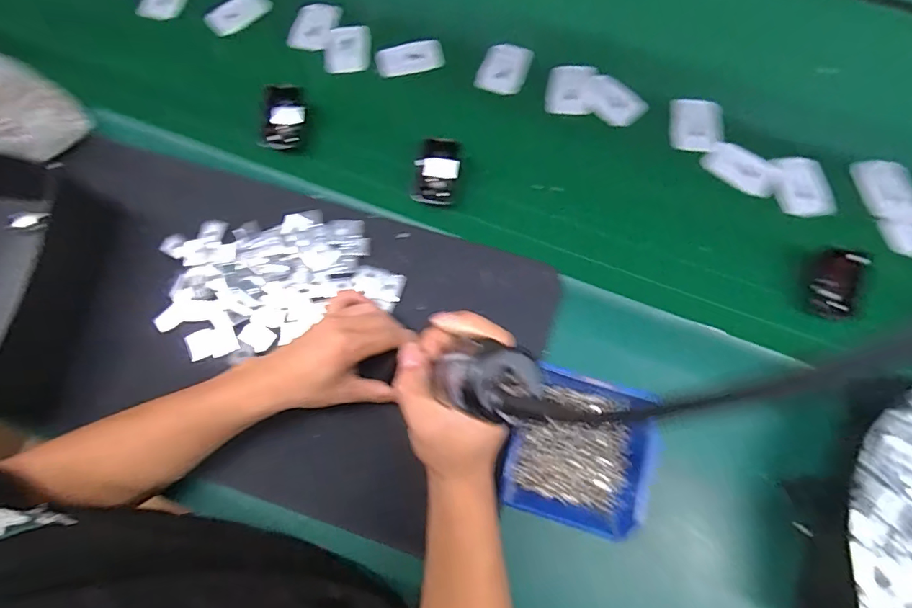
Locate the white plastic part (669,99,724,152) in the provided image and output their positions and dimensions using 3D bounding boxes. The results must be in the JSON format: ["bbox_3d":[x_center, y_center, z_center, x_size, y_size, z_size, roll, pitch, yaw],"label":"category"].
[{"bbox_3d":[0.282,-0.212,0.542,0.063,0.004,0.070,7,74,3],"label":"white plastic part"}]

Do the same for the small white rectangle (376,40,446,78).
[{"bbox_3d":[-0.057,-0.306,0.576,0.084,0.008,0.038,-18,75,-4],"label":"small white rectangle"}]

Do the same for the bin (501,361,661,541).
[{"bbox_3d":[0.109,0.130,0.412,0.124,0.058,0.122,16,75,6],"label":"bin"}]

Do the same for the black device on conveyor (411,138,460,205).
[{"bbox_3d":[-0.022,-0.144,0.506,0.049,0.032,0.060,2,74,2],"label":"black device on conveyor"}]

